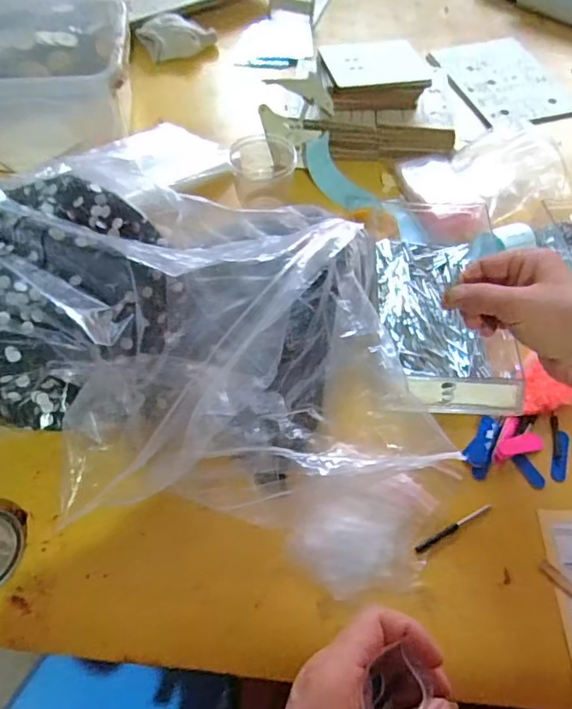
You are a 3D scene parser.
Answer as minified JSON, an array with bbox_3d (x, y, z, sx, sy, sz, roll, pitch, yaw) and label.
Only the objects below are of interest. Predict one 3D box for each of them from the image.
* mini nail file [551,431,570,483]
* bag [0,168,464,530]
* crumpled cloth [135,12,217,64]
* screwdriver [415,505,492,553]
[{"bbox_3d":[0.243,0.090,0.482,0.012,0.004,0.048,18,59,13],"label":"mini nail file"},{"bbox_3d":[-0.120,-0.006,0.456,0.399,0.162,0.261,-2,56,0],"label":"bag"},{"bbox_3d":[-0.177,-0.514,0.878,0.118,0.037,0.088,-27,61,-17],"label":"crumpled cloth"},{"bbox_3d":[0.137,0.141,0.445,0.077,0.004,0.006,-26,59,-15],"label":"screwdriver"}]

